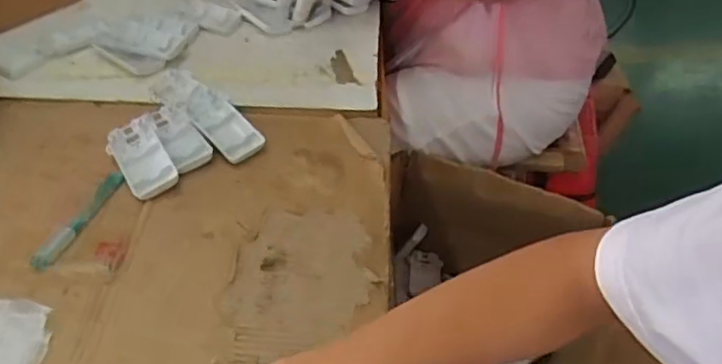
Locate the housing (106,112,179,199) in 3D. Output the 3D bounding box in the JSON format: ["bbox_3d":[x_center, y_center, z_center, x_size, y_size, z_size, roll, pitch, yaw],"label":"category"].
[{"bbox_3d":[-0.217,-0.027,0.654,0.048,0.023,0.090,-22,49,-23],"label":"housing"}]

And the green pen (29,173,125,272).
[{"bbox_3d":[-0.254,0.033,0.598,0.018,0.009,0.119,17,46,14],"label":"green pen"}]

